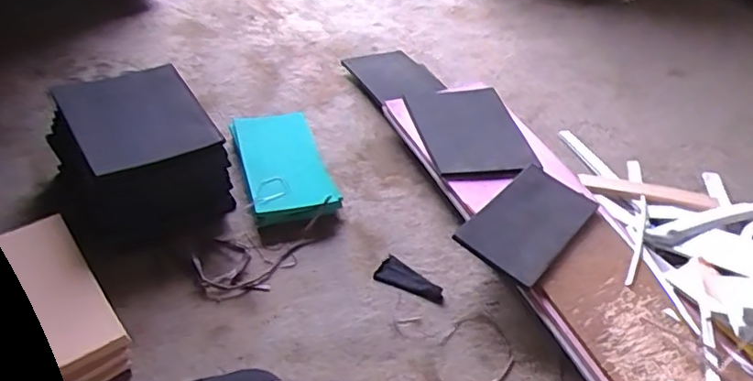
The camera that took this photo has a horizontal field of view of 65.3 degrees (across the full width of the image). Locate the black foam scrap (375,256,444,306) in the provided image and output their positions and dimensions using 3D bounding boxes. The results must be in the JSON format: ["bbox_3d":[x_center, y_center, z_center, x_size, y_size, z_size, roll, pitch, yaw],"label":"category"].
[{"bbox_3d":[0.062,0.154,1.023,0.122,0.008,0.050,19,61,13],"label":"black foam scrap"}]

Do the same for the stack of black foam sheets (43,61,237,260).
[{"bbox_3d":[-0.444,-0.069,1.088,0.268,0.158,0.308,-18,48,-24],"label":"stack of black foam sheets"}]

